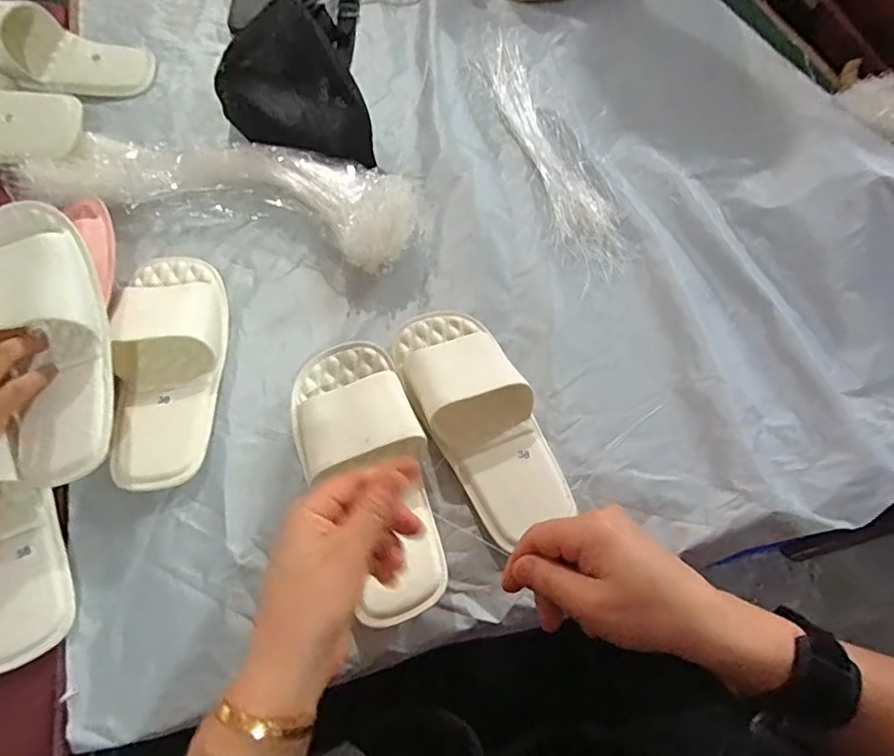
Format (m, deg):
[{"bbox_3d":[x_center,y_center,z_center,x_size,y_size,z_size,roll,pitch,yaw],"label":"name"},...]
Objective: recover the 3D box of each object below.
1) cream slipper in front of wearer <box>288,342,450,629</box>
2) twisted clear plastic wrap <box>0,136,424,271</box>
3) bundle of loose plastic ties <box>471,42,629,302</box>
[{"bbox_3d":[-0.065,0.073,0.458,0.098,0.048,0.232,-17,66,-9],"label":"cream slipper in front of wearer"},{"bbox_3d":[-0.240,-0.197,0.592,0.423,0.053,0.115,10,64,4],"label":"twisted clear plastic wrap"},{"bbox_3d":[0.121,-0.267,0.657,0.074,0.013,0.366,-14,65,-8],"label":"bundle of loose plastic ties"}]

